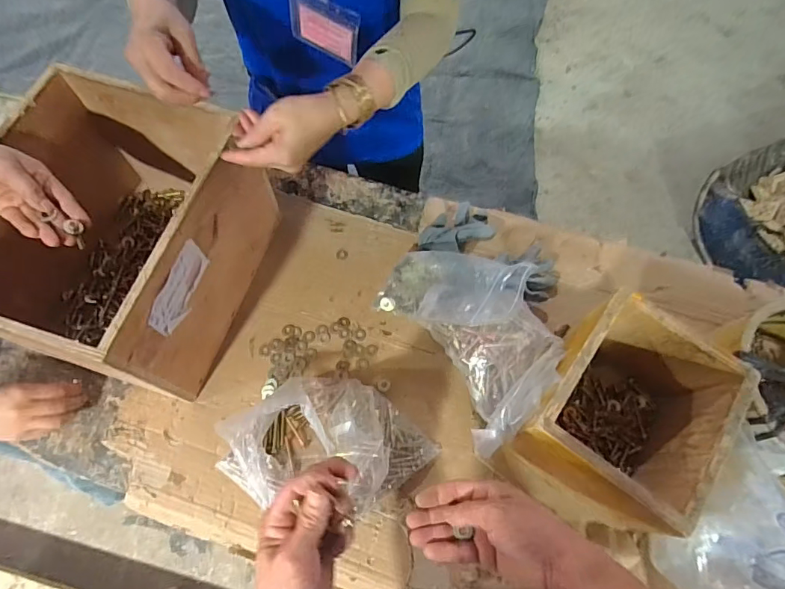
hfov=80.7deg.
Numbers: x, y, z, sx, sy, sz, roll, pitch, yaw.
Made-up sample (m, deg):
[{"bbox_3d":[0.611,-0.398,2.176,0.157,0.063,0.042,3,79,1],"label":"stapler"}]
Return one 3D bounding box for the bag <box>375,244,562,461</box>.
[{"bbox_3d":[0.119,0.038,0.643,0.197,0.142,0.295,-28,72,-12],"label":"bag"}]

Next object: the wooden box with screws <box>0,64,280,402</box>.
[{"bbox_3d":[-0.357,-0.071,0.609,0.290,0.232,0.313,17,69,5],"label":"wooden box with screws"}]

